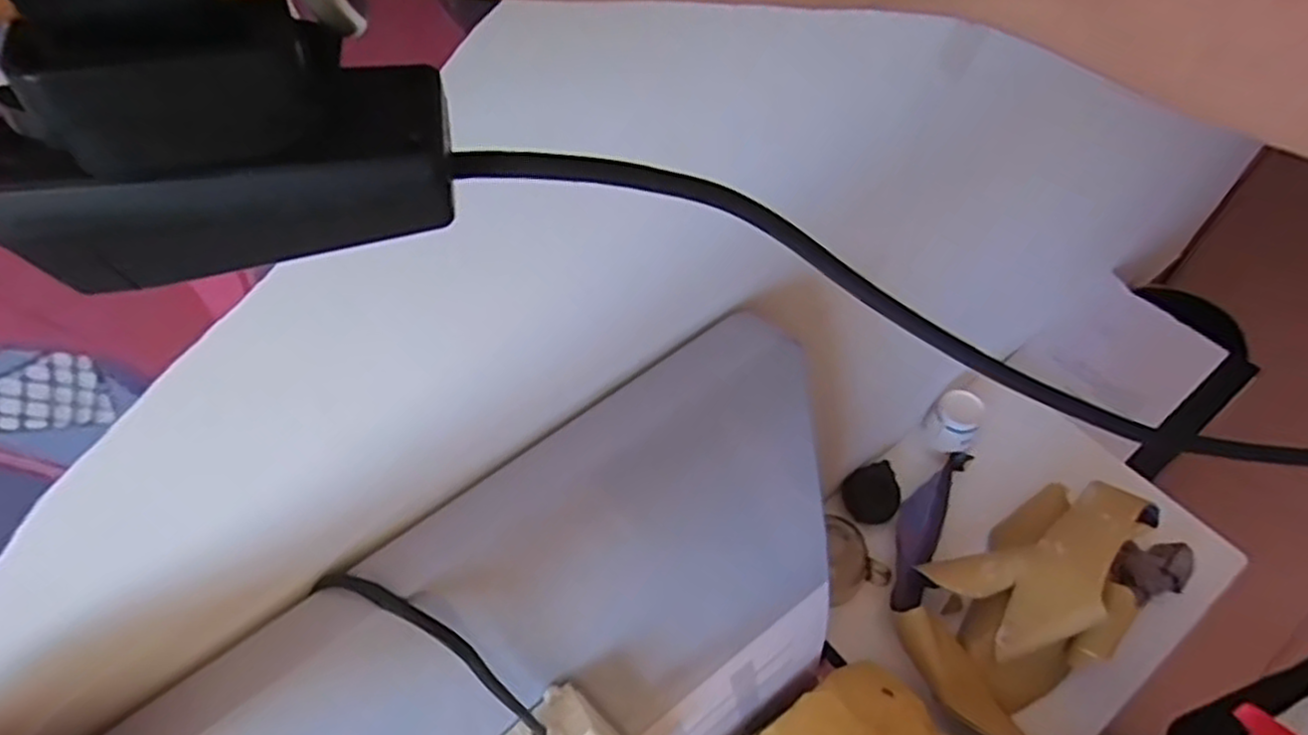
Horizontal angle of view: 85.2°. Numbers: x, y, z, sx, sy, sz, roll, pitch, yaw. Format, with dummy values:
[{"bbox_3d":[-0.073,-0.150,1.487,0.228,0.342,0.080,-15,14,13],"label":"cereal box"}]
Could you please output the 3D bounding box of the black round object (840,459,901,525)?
[{"bbox_3d":[0.276,0.161,0.904,0.078,0.011,0.072,-12,71,-13],"label":"black round object"}]

